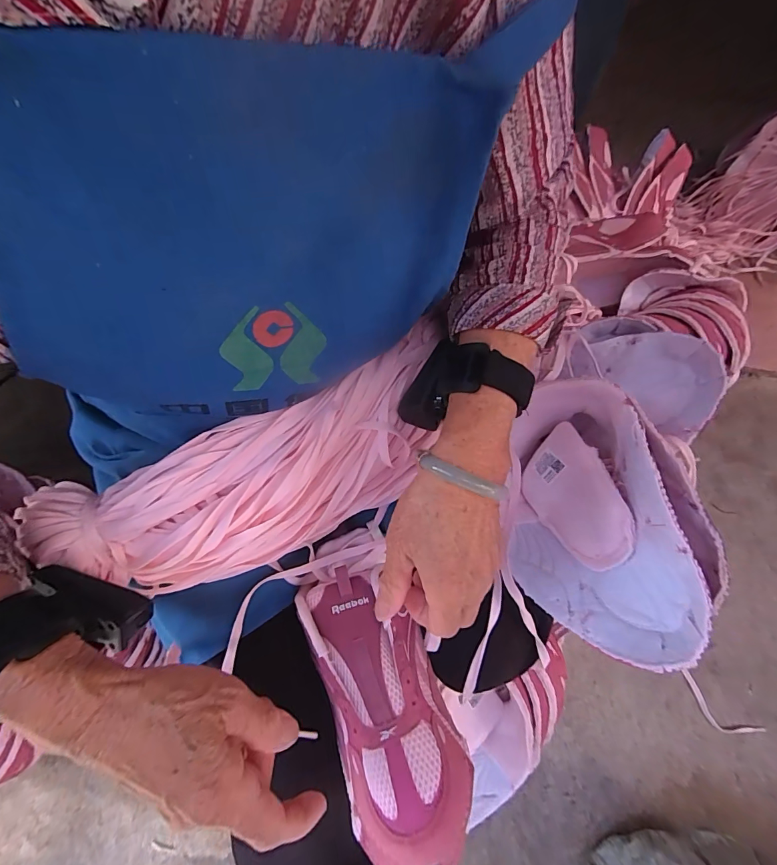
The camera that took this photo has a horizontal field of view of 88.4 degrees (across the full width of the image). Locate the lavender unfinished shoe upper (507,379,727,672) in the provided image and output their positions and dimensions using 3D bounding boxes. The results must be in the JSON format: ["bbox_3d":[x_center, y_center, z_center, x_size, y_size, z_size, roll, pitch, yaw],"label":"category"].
[{"bbox_3d":[0.149,0.059,0.319,0.080,0.184,0.198,16,70,-28],"label":"lavender unfinished shoe upper"}]

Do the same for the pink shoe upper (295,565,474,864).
[{"bbox_3d":[-0.004,0.204,0.303,0.091,0.051,0.196,-22,68,-9],"label":"pink shoe upper"}]

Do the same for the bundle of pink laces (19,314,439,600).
[{"bbox_3d":[-0.085,0.029,0.311,0.335,0.062,0.116,-23,69,-12],"label":"bundle of pink laces"}]

